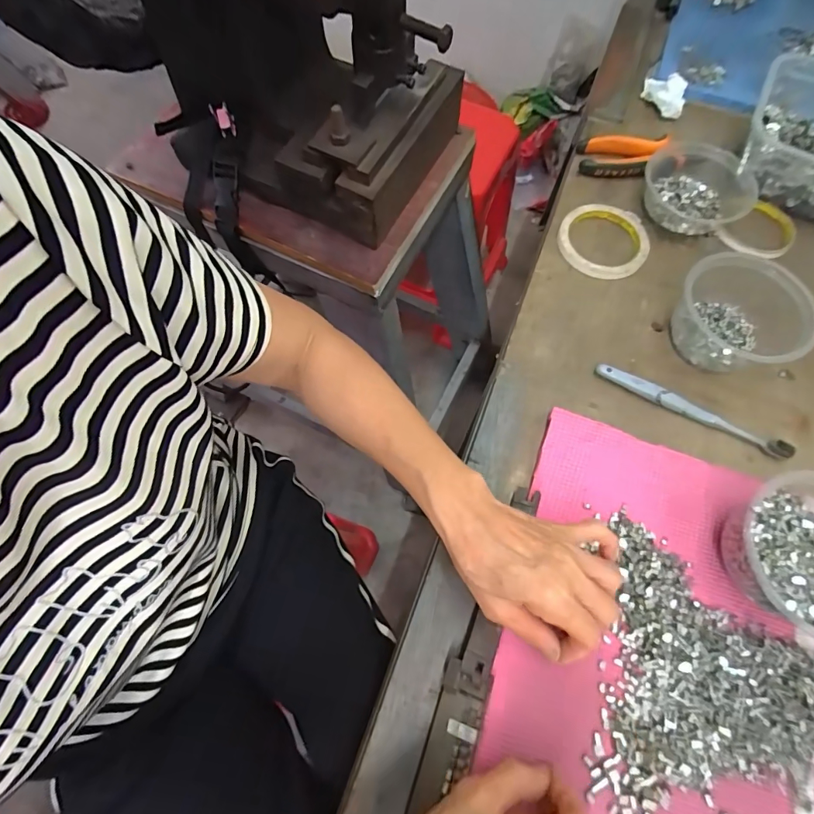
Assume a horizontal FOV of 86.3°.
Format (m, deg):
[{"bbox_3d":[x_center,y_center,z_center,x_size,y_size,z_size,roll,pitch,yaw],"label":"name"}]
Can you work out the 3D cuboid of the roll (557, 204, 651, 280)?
[{"bbox_3d":[0.223,-0.189,0.486,0.094,0.018,0.098,0,68,-1],"label":"roll"}]

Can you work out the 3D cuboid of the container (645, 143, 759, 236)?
[{"bbox_3d":[0.326,-0.244,0.491,0.113,0.035,0.113,31,71,11],"label":"container"}]

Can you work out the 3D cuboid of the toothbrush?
[{"bbox_3d":[0.265,0.001,0.407,0.178,0.011,0.014,28,71,10],"label":"toothbrush"}]

